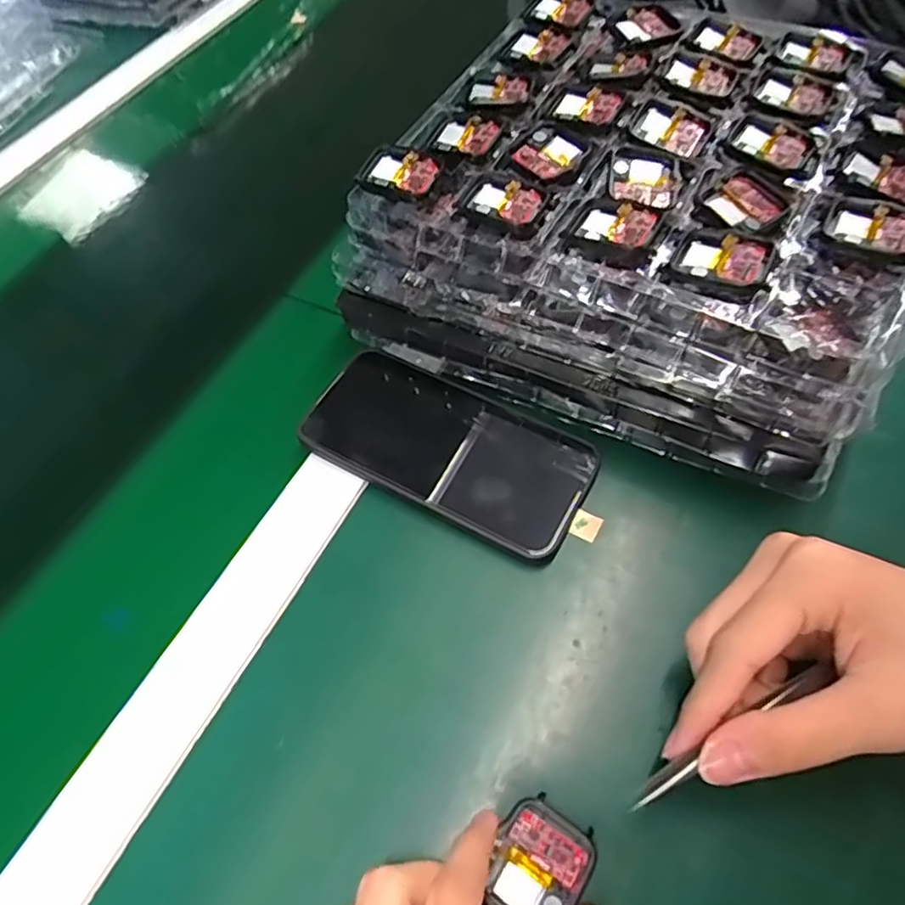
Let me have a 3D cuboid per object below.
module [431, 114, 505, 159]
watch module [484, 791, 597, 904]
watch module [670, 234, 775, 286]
[{"bbox_3d":[0.009,-0.186,0.381,0.040,0.008,0.038,15,60,14],"label":"module"},{"bbox_3d":[0.033,0.167,0.260,0.037,0.006,0.045,31,65,22],"label":"watch module"},{"bbox_3d":[0.127,-0.090,0.307,0.042,0.011,0.037,26,63,20],"label":"watch module"}]

